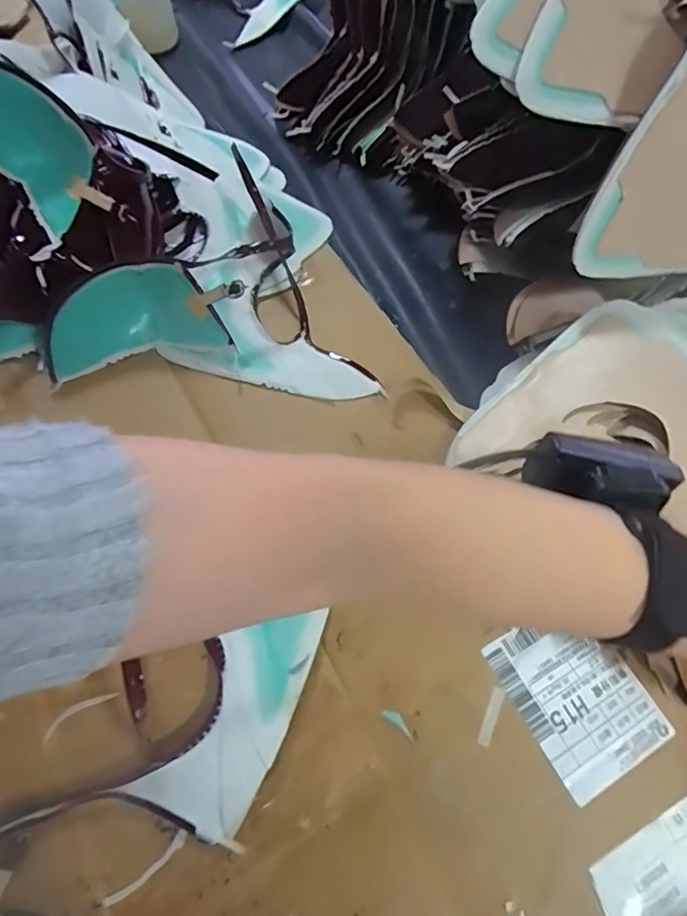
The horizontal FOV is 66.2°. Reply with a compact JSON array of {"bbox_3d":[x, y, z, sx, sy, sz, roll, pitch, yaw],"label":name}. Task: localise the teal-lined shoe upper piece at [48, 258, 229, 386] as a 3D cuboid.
[{"bbox_3d":[-0.170,-0.110,0.417,0.138,0.057,0.055,-15,64,-12],"label":"teal-lined shoe upper piece"}]

